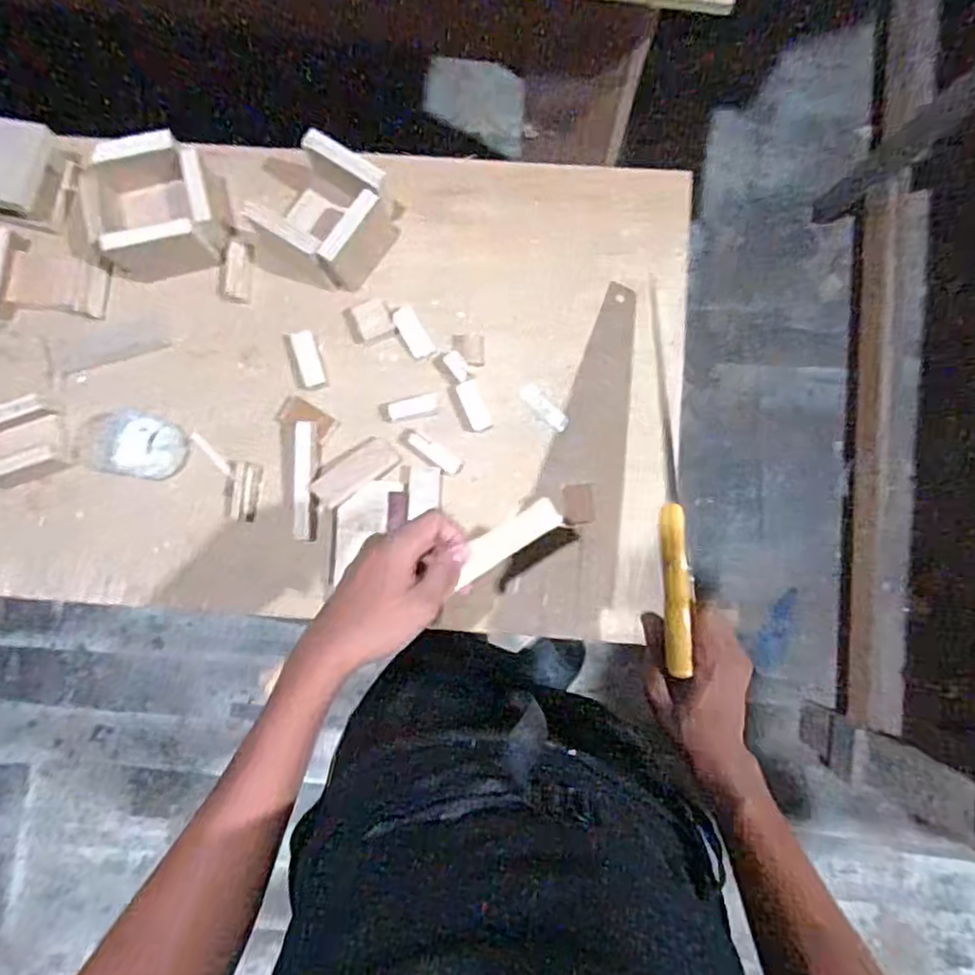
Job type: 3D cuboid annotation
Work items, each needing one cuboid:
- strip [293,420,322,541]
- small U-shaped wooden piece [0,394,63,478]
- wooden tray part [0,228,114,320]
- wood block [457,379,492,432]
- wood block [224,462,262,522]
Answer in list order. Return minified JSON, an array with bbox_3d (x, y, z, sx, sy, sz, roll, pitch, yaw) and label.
[{"bbox_3d":[-0.195,-0.007,0.690,0.023,0.030,0.124,1,87,0],"label":"strip"},{"bbox_3d":[-0.501,-0.054,0.684,0.088,0.027,0.071,-22,87,-1],"label":"small U-shaped wooden piece"},{"bbox_3d":[-0.484,-0.226,0.703,0.129,0.021,0.081,11,87,0],"label":"wooden tray part"},{"bbox_3d":[-0.014,-0.088,0.693,0.022,0.010,0.055,-21,87,-1],"label":"wood block"},{"bbox_3d":[-0.265,0.005,0.694,0.033,0.022,0.061,4,87,0],"label":"wood block"}]

